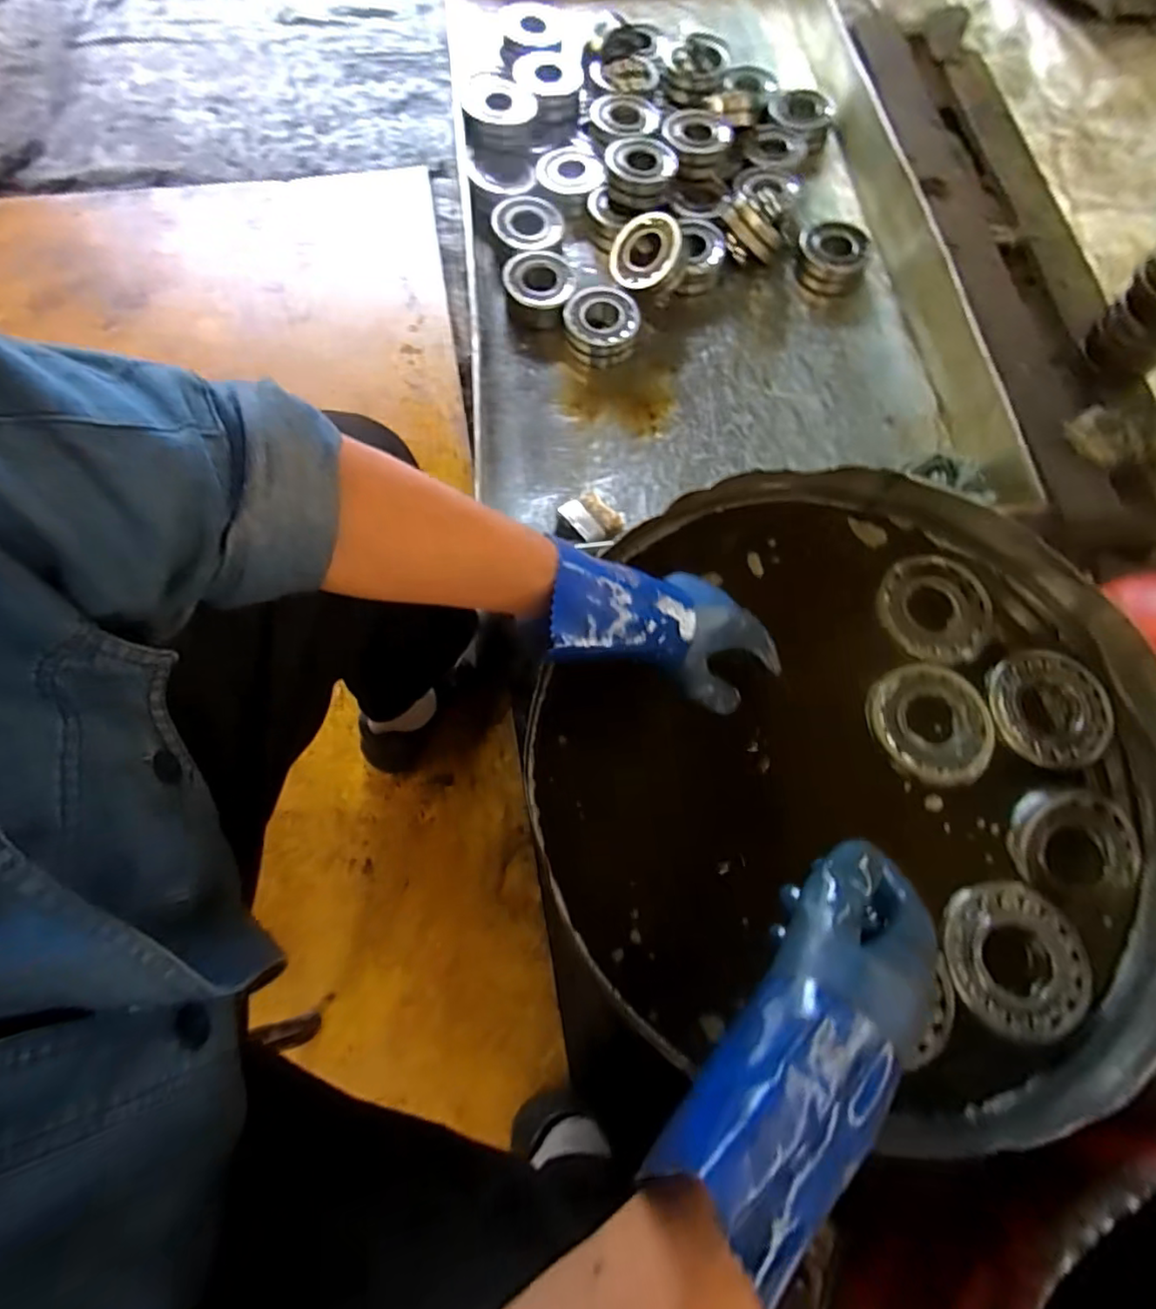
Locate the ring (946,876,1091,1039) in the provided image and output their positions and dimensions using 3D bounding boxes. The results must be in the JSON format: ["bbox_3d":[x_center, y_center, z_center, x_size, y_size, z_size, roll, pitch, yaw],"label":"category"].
[{"bbox_3d":[0.374,0.260,0.516,0.119,0.018,0.117,8,70,1],"label":"ring"}]

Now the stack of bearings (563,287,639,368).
[{"bbox_3d":[0.037,-0.527,0.975,0.119,0.053,0.116,-1,70,-3],"label":"stack of bearings"}]

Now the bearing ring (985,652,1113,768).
[{"bbox_3d":[0.468,0.052,0.597,0.110,0.018,0.112,1,70,-2],"label":"bearing ring"}]

